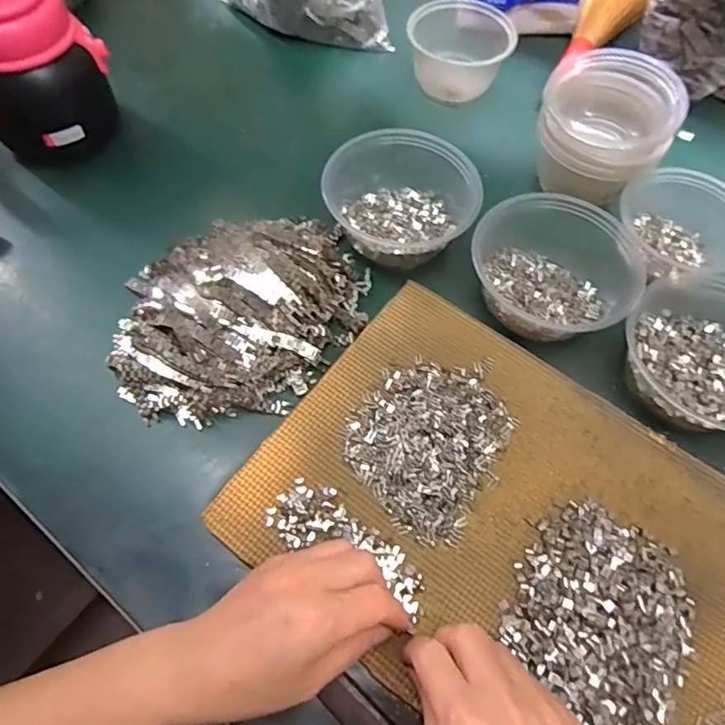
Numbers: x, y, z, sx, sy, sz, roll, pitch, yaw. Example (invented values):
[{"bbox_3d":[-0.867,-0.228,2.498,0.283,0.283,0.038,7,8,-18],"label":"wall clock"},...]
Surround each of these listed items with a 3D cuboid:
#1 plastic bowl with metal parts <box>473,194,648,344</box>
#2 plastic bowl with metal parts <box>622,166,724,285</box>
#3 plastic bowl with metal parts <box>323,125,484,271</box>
[{"bbox_3d":[0.163,-0.080,0.445,0.132,0.058,0.122,0,64,-1],"label":"plastic bowl with metal parts"},{"bbox_3d":[0.288,-0.127,0.480,0.115,0.055,0.094,12,62,5],"label":"plastic bowl with metal parts"},{"bbox_3d":[0.037,-0.148,0.475,0.135,0.062,0.112,-16,63,-9],"label":"plastic bowl with metal parts"}]

